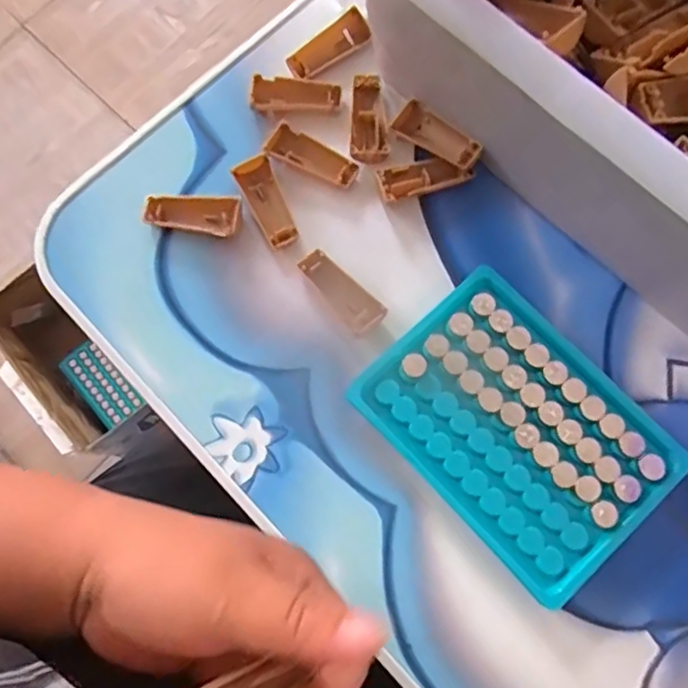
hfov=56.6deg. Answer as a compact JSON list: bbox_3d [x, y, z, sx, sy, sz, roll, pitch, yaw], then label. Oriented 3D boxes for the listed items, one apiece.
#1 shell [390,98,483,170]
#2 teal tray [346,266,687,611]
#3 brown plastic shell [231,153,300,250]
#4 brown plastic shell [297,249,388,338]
[{"bbox_3d":[0.049,-0.109,0.335,0.051,0.013,0.019,39,78,24],"label":"shell"},{"bbox_3d":[0.080,0.039,0.297,0.093,0.017,0.131,-42,78,-7],"label":"teal tray"},{"bbox_3d":[-0.041,-0.072,0.334,0.019,0.012,0.050,-22,77,-2],"label":"brown plastic shell"},{"bbox_3d":[-0.001,-0.027,0.321,0.019,0.004,0.049,-38,78,-6],"label":"brown plastic shell"}]

